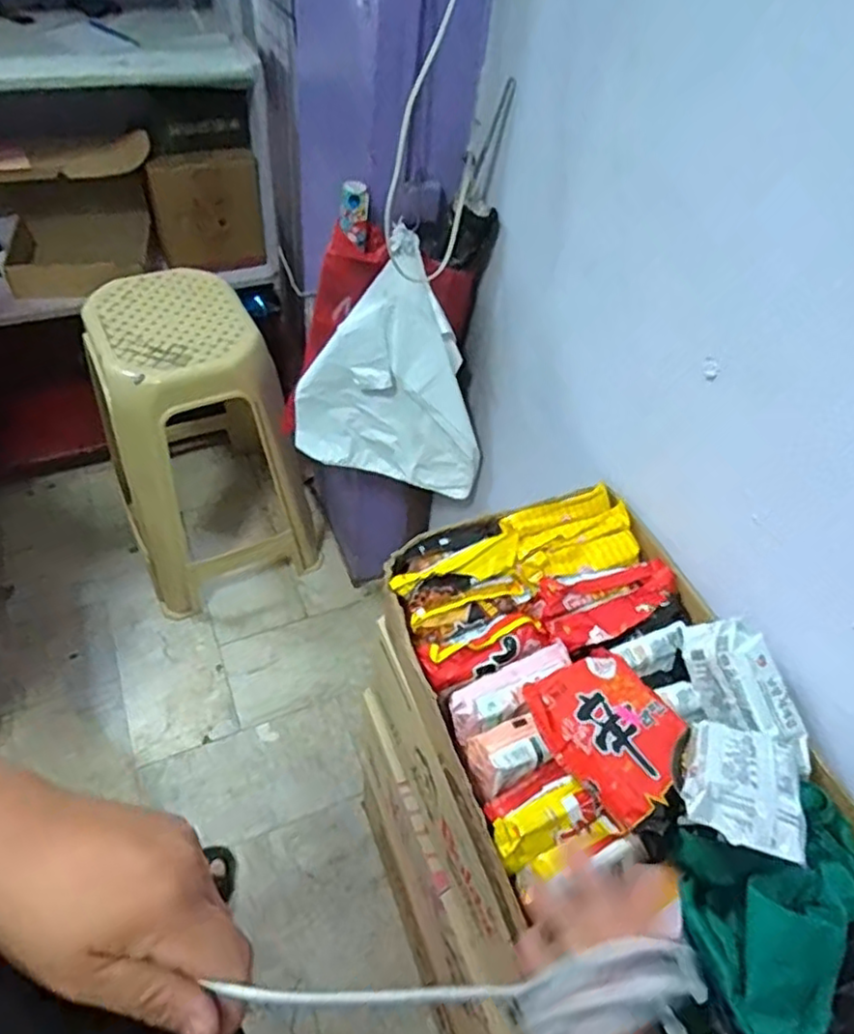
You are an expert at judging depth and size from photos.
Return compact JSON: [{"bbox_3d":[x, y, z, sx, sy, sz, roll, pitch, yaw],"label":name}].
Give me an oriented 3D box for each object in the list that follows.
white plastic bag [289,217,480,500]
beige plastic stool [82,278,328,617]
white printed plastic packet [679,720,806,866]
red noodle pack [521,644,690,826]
[{"bbox_3d":[-0.053,-0.210,1.010,0.302,0.351,0.090,13,50,5],"label":"white plastic bag"},{"bbox_3d":[-0.437,-0.129,1.365,0.338,0.594,0.371,-12,53,-16],"label":"beige plastic stool"},{"bbox_3d":[0.236,0.197,0.503,0.077,0.027,0.118,11,20,23],"label":"white printed plastic packet"},{"bbox_3d":[0.165,0.179,0.574,0.127,0.041,0.136,-27,58,-26],"label":"red noodle pack"}]

